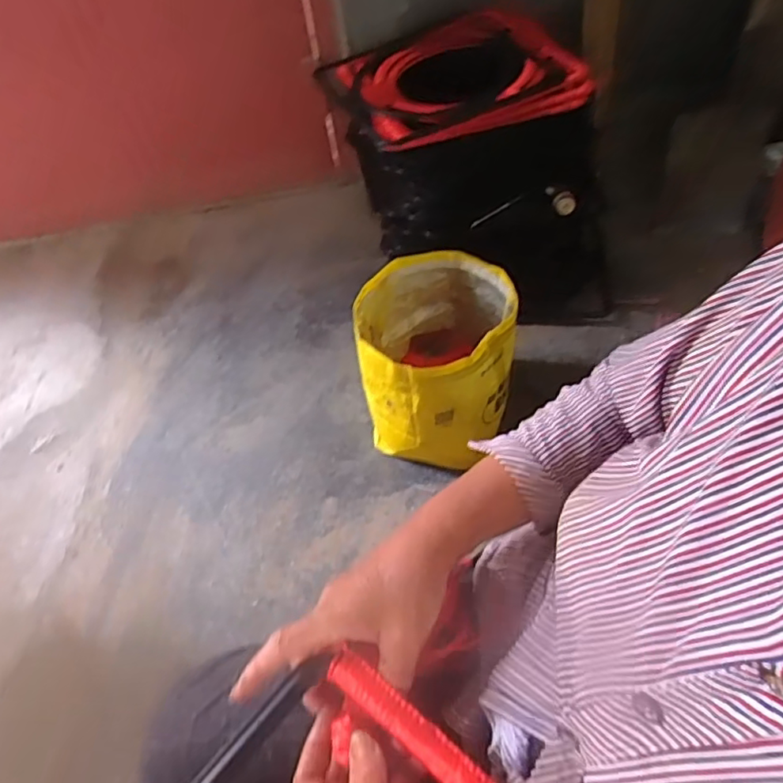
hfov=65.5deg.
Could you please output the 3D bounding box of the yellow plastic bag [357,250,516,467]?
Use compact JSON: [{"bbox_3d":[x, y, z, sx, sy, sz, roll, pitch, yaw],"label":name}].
[{"bbox_3d":[0.071,-0.043,0.973,0.226,0.254,0.238,0,53,5],"label":"yellow plastic bag"}]

